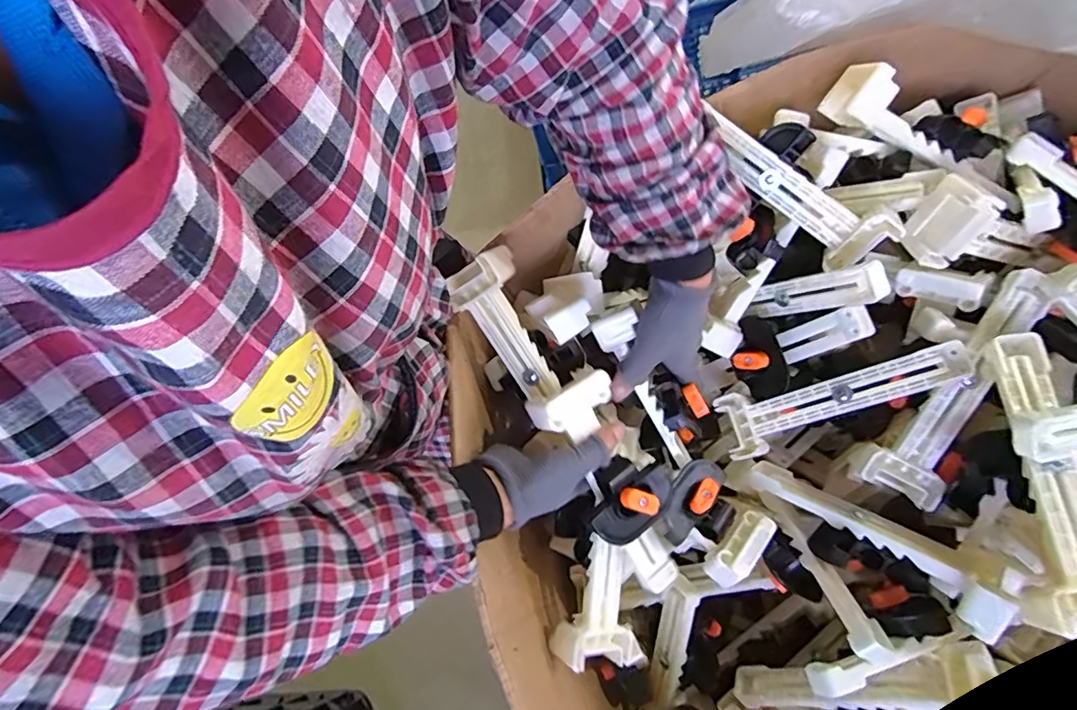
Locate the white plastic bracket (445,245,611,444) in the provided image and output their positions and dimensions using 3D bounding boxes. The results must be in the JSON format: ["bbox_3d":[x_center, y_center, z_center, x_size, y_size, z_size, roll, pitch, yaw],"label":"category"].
[{"bbox_3d":[-0.008,-0.007,0.447,0.063,0.053,0.168,-36,87,-9],"label":"white plastic bracket"}]

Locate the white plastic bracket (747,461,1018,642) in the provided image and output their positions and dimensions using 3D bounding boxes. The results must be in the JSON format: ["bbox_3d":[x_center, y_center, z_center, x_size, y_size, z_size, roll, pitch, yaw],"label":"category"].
[{"bbox_3d":[0.277,0.147,0.455,0.198,0.043,0.058,29,74,43],"label":"white plastic bracket"}]

